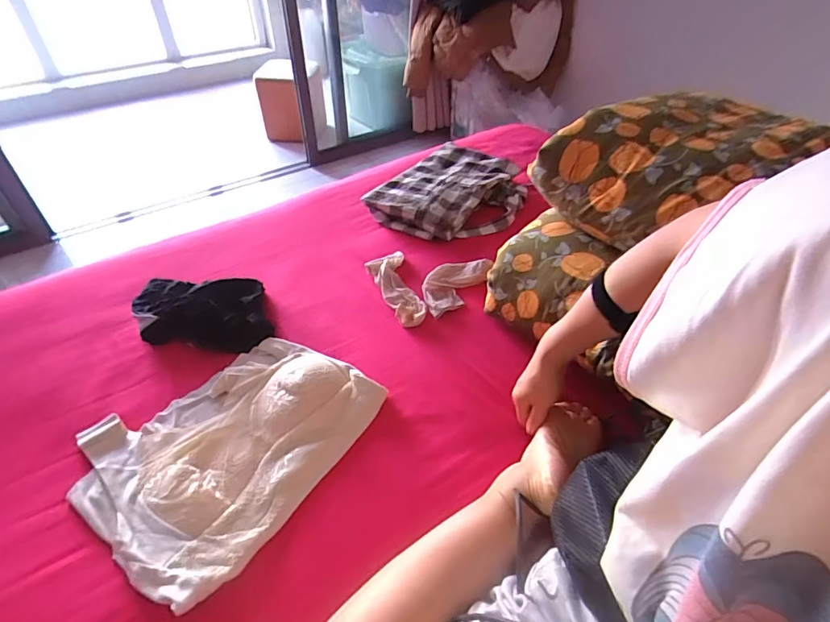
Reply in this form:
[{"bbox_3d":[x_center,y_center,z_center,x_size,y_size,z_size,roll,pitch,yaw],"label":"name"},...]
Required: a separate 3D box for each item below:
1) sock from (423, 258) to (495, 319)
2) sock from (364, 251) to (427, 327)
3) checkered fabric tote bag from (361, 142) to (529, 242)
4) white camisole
[{"bbox_3d":[0.060,-0.051,0.783,0.081,0.035,0.134,32,53,29],"label":"sock"},{"bbox_3d":[-0.033,-0.039,0.787,0.065,0.021,0.168,-12,45,-12],"label":"sock"},{"bbox_3d":[0.086,-0.251,0.975,0.265,0.052,0.311,19,47,19],"label":"checkered fabric tote bag"},{"bbox_3d":[-0.231,0.150,0.582,0.262,0.029,0.318,28,50,26],"label":"white camisole"}]

